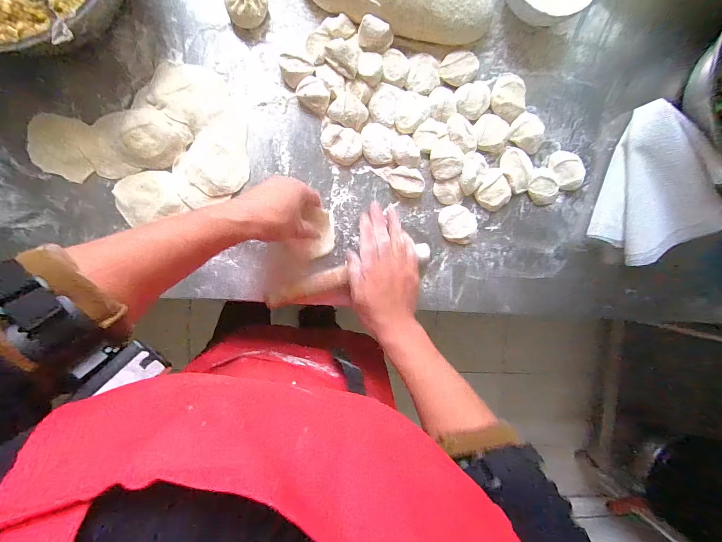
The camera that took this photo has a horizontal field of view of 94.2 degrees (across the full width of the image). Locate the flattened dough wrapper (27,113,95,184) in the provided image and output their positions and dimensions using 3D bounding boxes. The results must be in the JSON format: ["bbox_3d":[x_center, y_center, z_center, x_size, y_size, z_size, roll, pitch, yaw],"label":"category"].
[{"bbox_3d":[-0.355,-0.146,0.396,0.071,0.004,0.071,10,95,-7],"label":"flattened dough wrapper"}]

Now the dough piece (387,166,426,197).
[{"bbox_3d":[0.060,-0.118,0.442,0.049,0.016,0.032,30,92,-8],"label":"dough piece"}]

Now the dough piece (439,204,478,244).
[{"bbox_3d":[0.133,-0.063,0.453,0.054,0.017,0.050,3,95,-6],"label":"dough piece"}]

